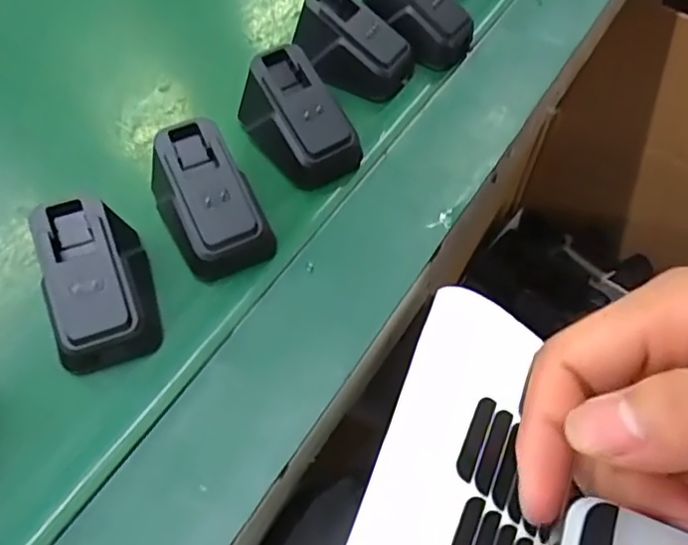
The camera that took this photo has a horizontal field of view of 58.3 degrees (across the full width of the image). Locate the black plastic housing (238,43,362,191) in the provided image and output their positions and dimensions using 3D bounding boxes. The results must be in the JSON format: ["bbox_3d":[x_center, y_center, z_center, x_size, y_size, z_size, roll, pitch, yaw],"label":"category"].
[{"bbox_3d":[-0.024,-0.077,0.317,0.047,0.040,0.064,-33,63,-19],"label":"black plastic housing"}]

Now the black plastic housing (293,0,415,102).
[{"bbox_3d":[0.005,-0.129,0.357,0.069,0.035,0.044,32,75,-3],"label":"black plastic housing"}]

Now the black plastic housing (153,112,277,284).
[{"bbox_3d":[-0.064,-0.037,0.289,0.049,0.041,0.072,-23,60,-14],"label":"black plastic housing"}]

